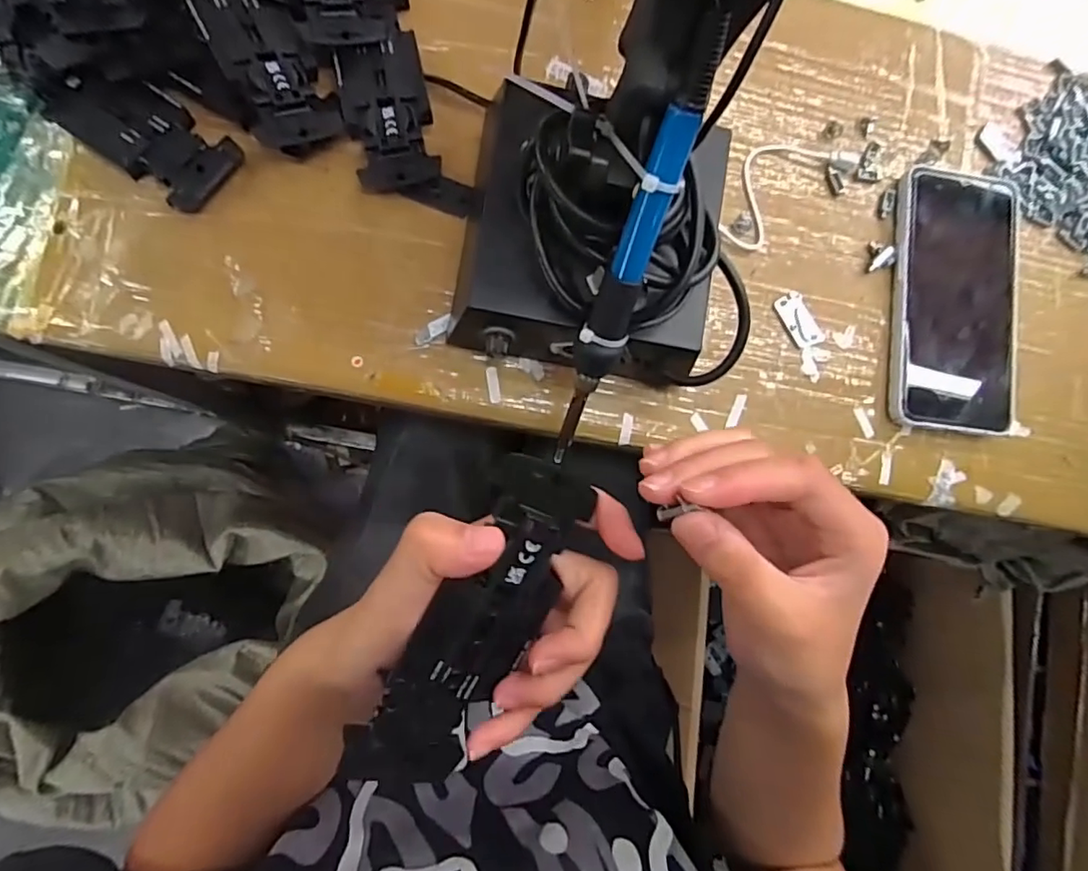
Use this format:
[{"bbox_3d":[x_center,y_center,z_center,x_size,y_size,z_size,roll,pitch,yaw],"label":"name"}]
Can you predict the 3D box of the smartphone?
[{"bbox_3d":[0.261,-0.085,0.363,0.083,0.016,0.163,5,83,-7],"label":"smartphone"}]

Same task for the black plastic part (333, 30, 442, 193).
[{"bbox_3d":[-0.088,-0.182,0.326,0.047,0.015,0.087,-13,86,-9],"label":"black plastic part"}]

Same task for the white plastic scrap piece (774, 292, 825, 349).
[{"bbox_3d":[0.157,-0.071,0.353,0.019,0.004,0.036,-31,89,-10],"label":"white plastic scrap piece"}]

